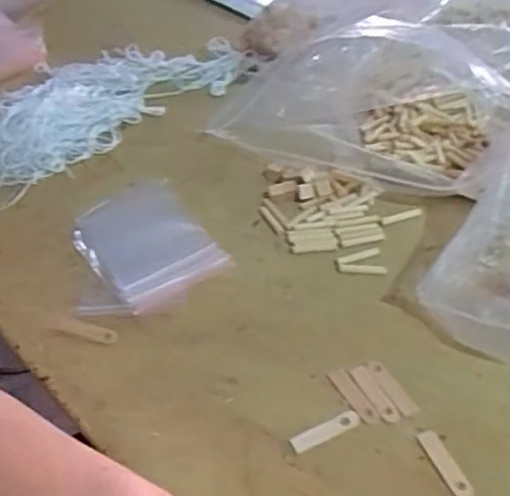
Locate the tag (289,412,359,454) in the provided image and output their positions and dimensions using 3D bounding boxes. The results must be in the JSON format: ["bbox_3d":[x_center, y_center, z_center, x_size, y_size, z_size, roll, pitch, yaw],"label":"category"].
[{"bbox_3d":[0.037,0.097,0.360,0.039,0.004,0.010,-20,45,-16],"label":"tag"}]

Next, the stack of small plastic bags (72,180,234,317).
[{"bbox_3d":[-0.082,-0.001,0.470,0.096,0.009,0.120,-21,45,-17],"label":"stack of small plastic bags"}]

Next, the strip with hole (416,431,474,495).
[{"bbox_3d":[0.096,0.109,0.343,0.011,0.004,0.039,-16,44,-12],"label":"strip with hole"}]

